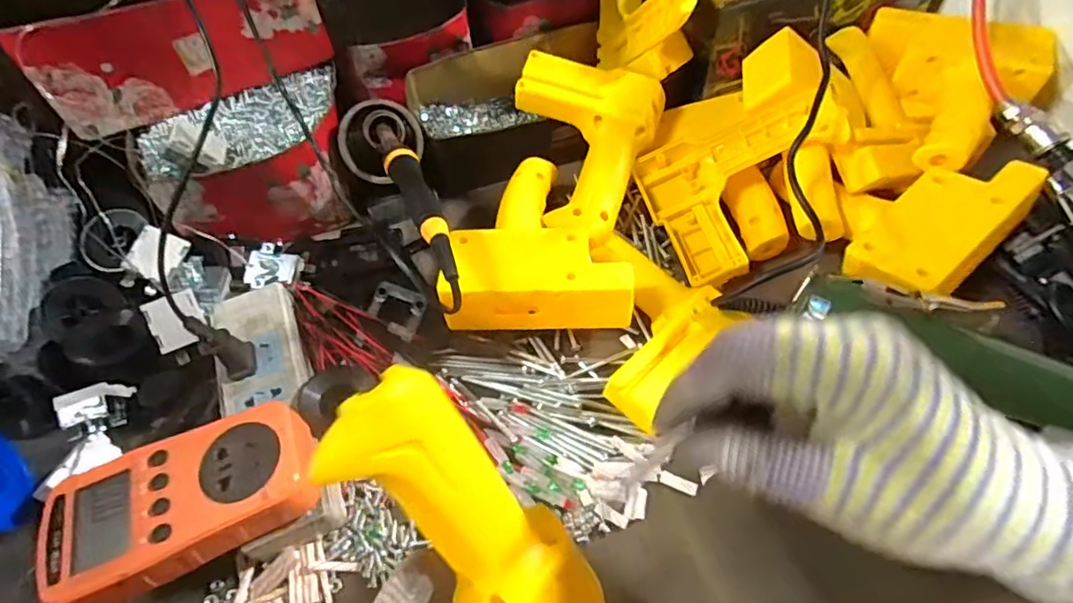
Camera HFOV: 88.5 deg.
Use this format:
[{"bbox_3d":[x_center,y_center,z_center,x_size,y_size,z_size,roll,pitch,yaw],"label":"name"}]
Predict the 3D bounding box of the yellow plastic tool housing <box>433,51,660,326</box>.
[{"bbox_3d":[0.018,-0.086,0.402,0.124,0.056,0.218,9,56,10],"label":"yellow plastic tool housing"}]

